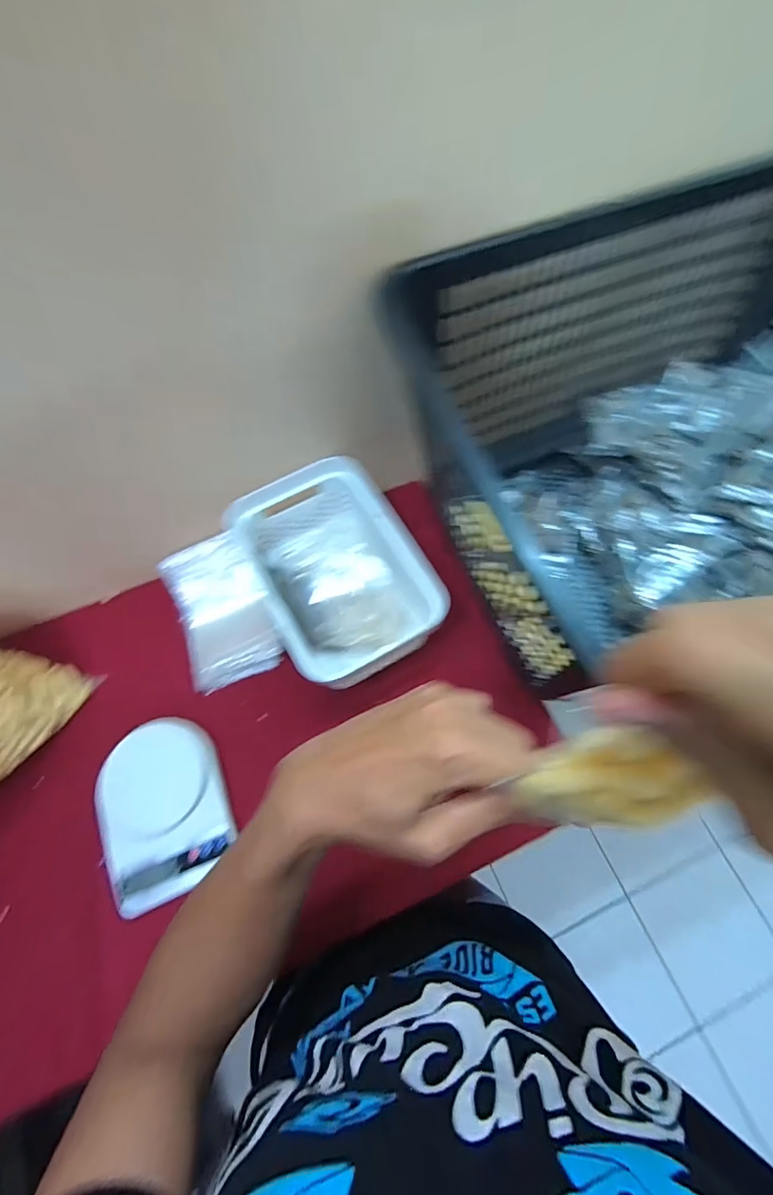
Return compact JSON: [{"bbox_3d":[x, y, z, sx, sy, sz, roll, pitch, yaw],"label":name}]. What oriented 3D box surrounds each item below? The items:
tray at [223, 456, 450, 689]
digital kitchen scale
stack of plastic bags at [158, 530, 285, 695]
[{"bbox_3d":[-0.065,-0.032,0.552,0.177,0.097,0.243,-29,71,-10],"label":"tray"},{"bbox_3d":[-0.250,0.233,0.505,0.132,0.025,0.182,-22,70,-7],"label":"digital kitchen scale"},{"bbox_3d":[-0.210,0.017,0.586,0.113,0.035,0.180,-17,88,-14],"label":"stack of plastic bags"}]

